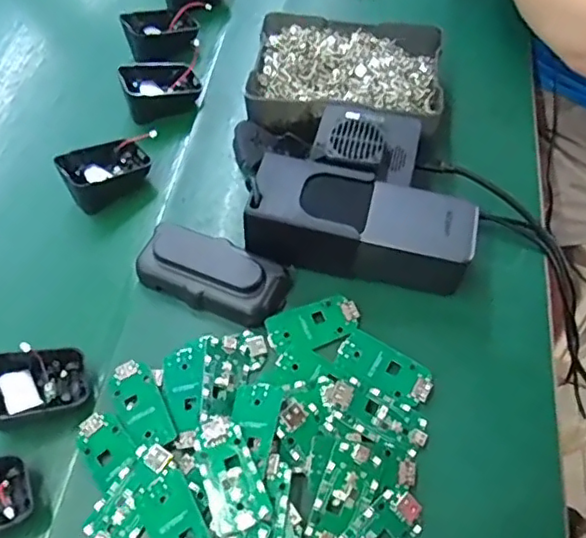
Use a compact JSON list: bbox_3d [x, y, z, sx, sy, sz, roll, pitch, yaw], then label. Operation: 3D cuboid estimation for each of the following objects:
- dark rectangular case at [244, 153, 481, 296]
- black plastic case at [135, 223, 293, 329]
[{"bbox_3d":[0.048,-0.031,0.411,0.151,0.051,0.058,11,59,10],"label":"dark rectangular case"},{"bbox_3d":[-0.058,0.002,0.417,0.103,0.022,0.050,20,61,15],"label":"black plastic case"}]

